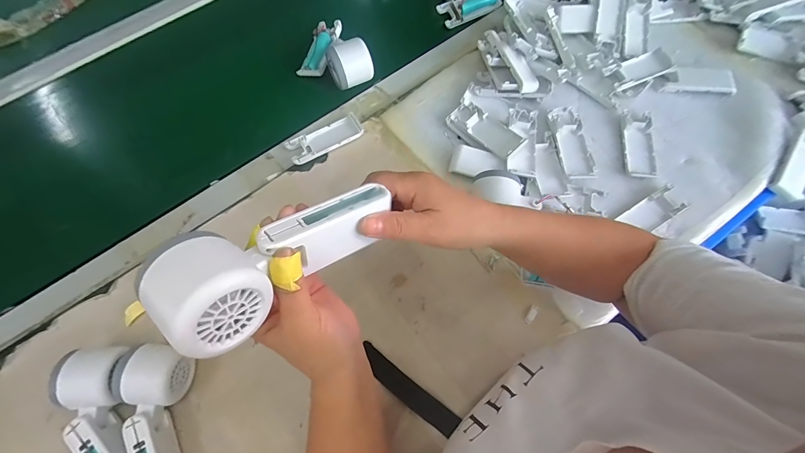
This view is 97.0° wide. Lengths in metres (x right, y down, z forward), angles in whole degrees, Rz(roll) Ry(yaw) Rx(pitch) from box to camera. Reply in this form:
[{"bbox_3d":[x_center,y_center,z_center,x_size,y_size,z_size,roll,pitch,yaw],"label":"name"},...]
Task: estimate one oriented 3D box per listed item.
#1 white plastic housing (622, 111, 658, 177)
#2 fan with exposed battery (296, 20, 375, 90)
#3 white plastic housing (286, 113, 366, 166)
[{"bbox_3d":[0.328,-0.115,0.489,0.039,0.008,0.098,6,72,2],"label":"white plastic housing"},{"bbox_3d":[-0.109,-0.253,0.518,0.089,0.050,0.125,-29,74,-9],"label":"fan with exposed battery"},{"bbox_3d":[-0.107,-0.120,0.495,0.103,0.014,0.039,-27,74,-8],"label":"white plastic housing"}]

